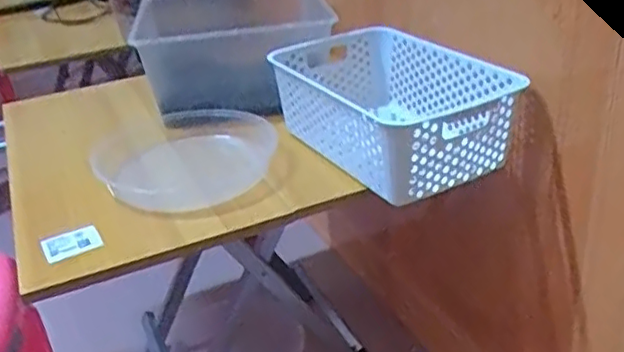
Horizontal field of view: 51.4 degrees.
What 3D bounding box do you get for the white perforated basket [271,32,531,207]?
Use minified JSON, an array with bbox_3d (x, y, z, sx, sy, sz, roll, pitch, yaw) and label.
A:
[{"bbox_3d":[0.096,-0.092,0.839,0.208,0.113,0.306,-21,32,-28],"label":"white perforated basket"}]

